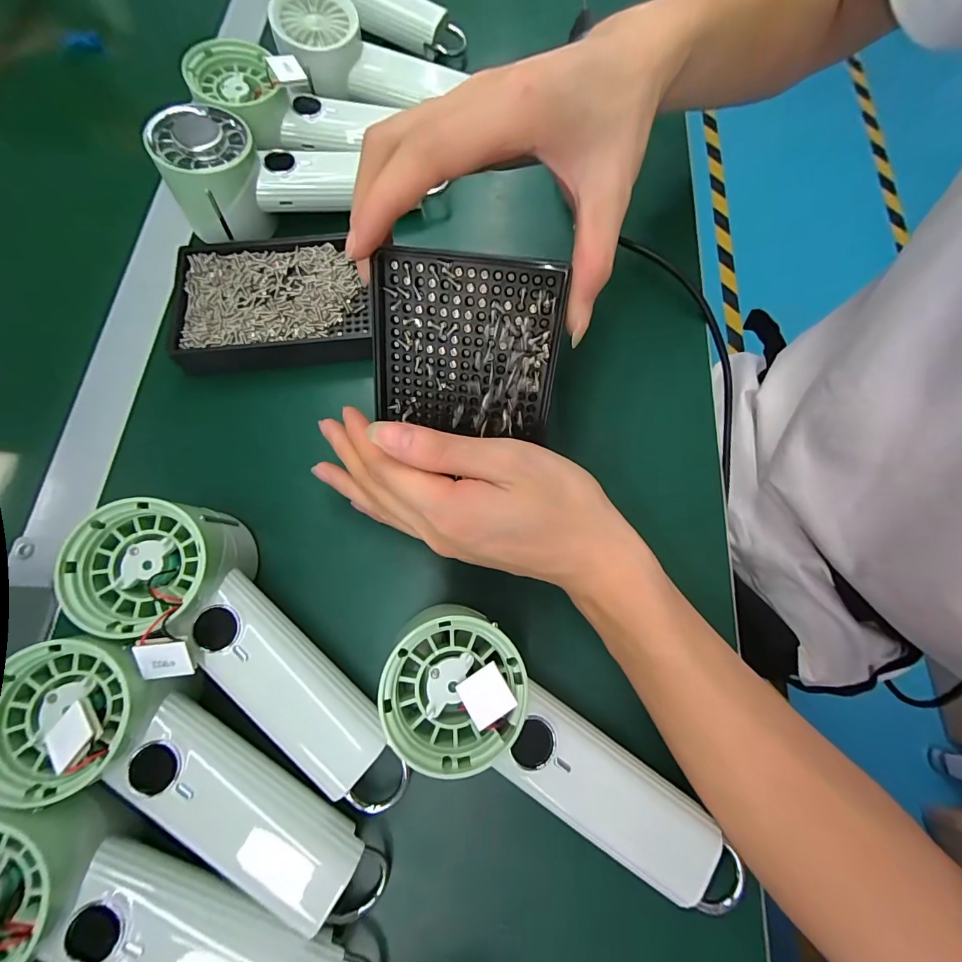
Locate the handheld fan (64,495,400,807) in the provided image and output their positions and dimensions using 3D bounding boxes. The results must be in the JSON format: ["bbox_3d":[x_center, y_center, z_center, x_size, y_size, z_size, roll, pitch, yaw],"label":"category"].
[{"bbox_3d":[-0.116,0.090,0.215,0.199,0.058,0.064,45,78,-2],"label":"handheld fan"}]

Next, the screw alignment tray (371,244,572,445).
[{"bbox_3d":[-0.009,-0.066,0.206,0.092,0.009,0.084,8,118,4],"label":"screw alignment tray"}]

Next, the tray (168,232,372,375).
[{"bbox_3d":[-0.146,-0.123,0.291,0.131,0.020,0.099,-6,73,-2],"label":"tray"}]

